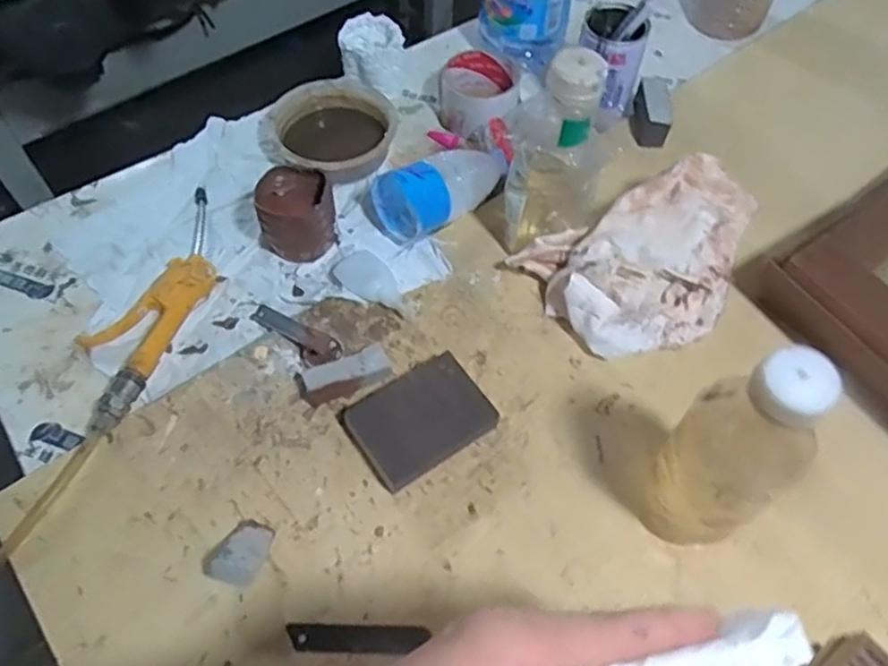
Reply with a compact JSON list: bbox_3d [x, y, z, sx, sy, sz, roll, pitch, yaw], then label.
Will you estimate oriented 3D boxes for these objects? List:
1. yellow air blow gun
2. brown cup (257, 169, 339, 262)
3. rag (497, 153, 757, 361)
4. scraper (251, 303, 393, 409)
[{"bbox_3d":[-0.249,-0.034,0.597,0.079,0.027,0.247,18,60,9],"label":"yellow air blow gun"},{"bbox_3d":[-0.133,-0.110,0.626,0.067,0.075,0.078,-11,60,-8],"label":"brown cup"},{"bbox_3d":[0.181,-0.061,0.591,0.210,0.080,0.128,-19,62,-13],"label":"rag"},{"bbox_3d":[-0.114,0.014,0.575,0.136,0.024,0.064,29,61,31],"label":"scraper"}]

